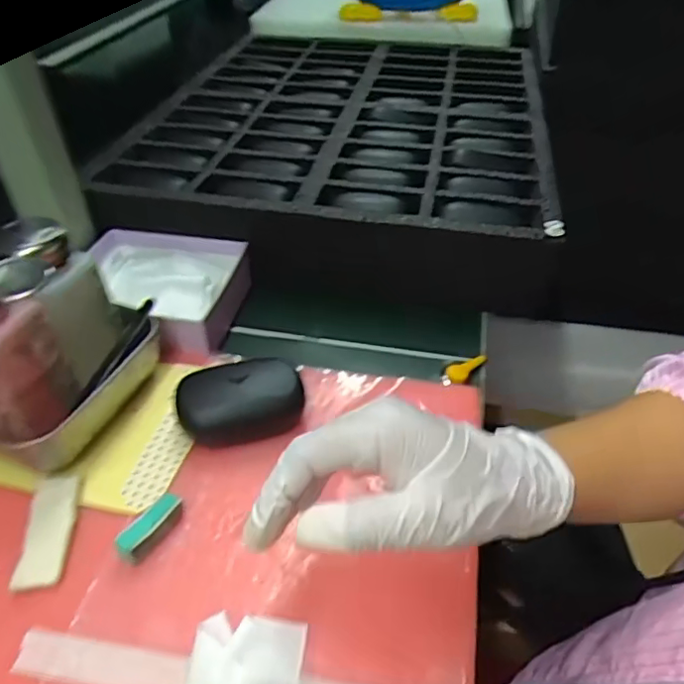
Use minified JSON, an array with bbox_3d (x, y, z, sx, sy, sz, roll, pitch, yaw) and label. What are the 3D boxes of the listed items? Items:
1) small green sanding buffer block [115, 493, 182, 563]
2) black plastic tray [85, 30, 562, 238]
[{"bbox_3d":[-0.109,0.105,0.329,0.013,0.021,0.040,23,47,23],"label":"small green sanding buffer block"},{"bbox_3d":[0.008,-0.251,0.628,0.403,0.029,0.452,8,42,8],"label":"black plastic tray"}]

